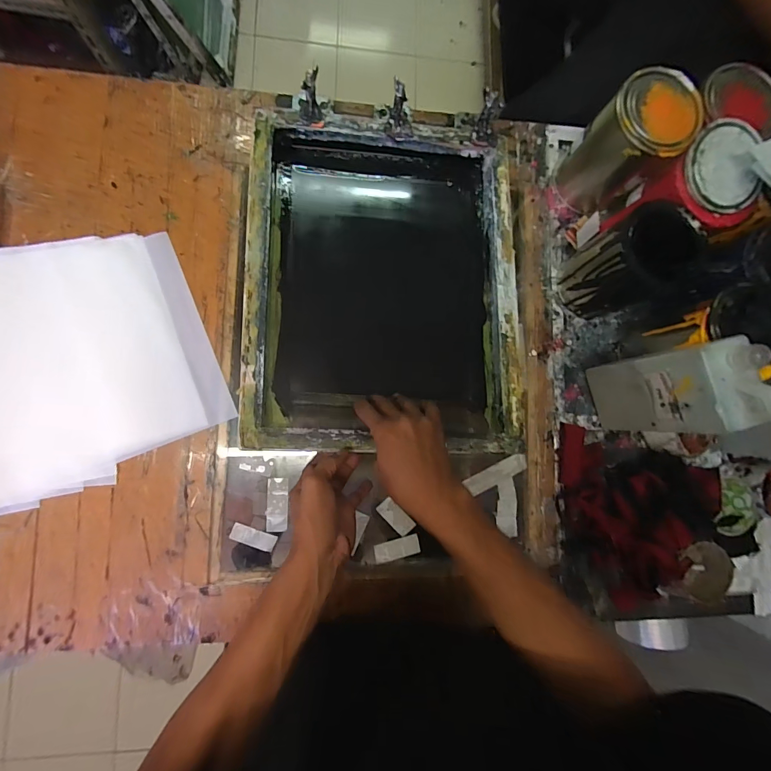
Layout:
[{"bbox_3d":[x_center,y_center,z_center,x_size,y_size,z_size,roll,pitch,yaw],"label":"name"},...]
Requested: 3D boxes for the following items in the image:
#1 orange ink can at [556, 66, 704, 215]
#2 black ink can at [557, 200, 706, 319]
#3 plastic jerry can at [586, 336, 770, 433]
[{"bbox_3d":[0.325,-0.327,0.533,0.101,0.151,0.100,1,85,-7],"label":"orange ink can"},{"bbox_3d":[0.317,-0.159,0.517,0.095,0.148,0.101,1,85,-7],"label":"black ink can"},{"bbox_3d":[0.339,0.007,0.469,0.056,0.213,0.097,-11,87,-8],"label":"plastic jerry can"}]

